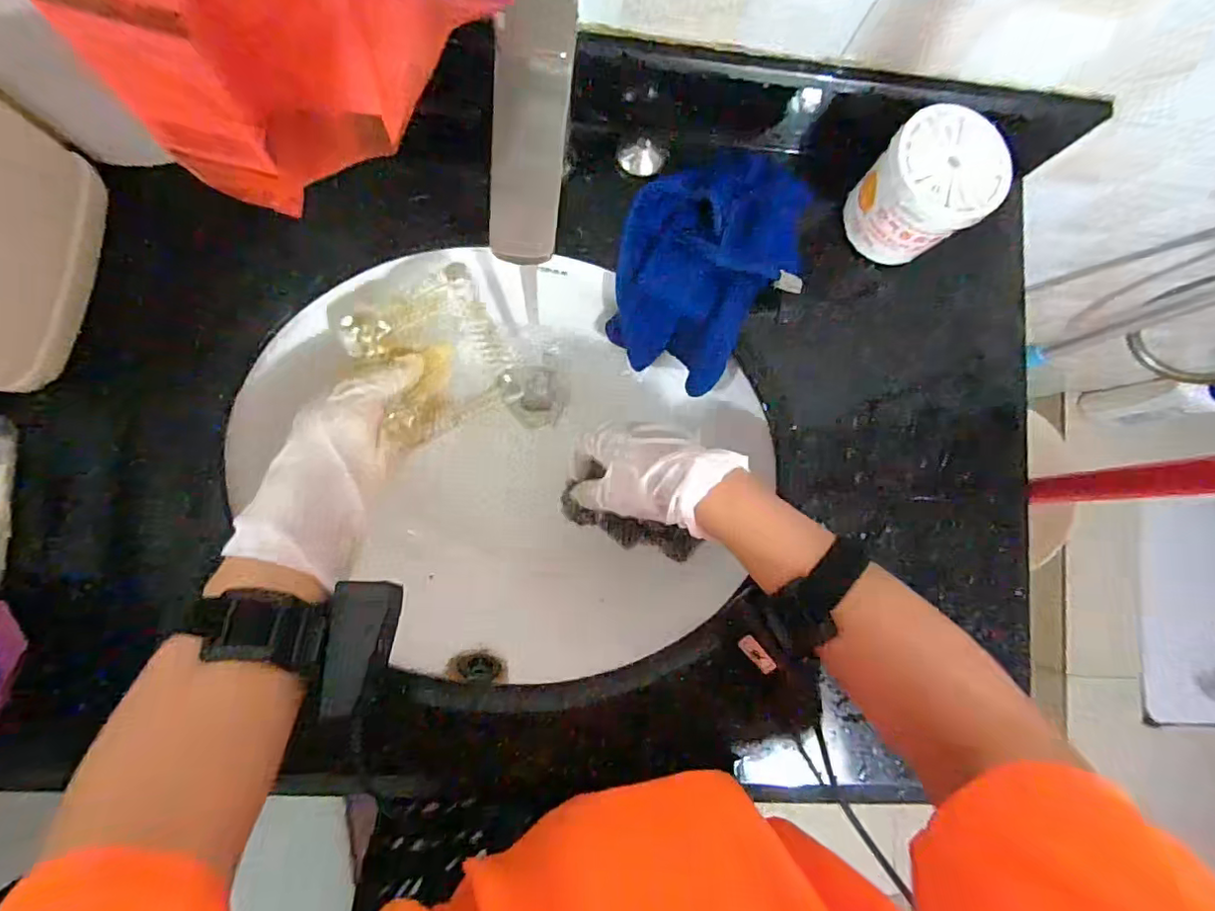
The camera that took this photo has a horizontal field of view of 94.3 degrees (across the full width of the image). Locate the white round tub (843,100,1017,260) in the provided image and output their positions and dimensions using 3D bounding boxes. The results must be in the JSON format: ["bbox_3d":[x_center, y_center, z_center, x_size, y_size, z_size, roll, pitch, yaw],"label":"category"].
[{"bbox_3d":[0.220,-0.185,0.399,0.072,0.080,0.076,0,85,-5],"label":"white round tub"}]

